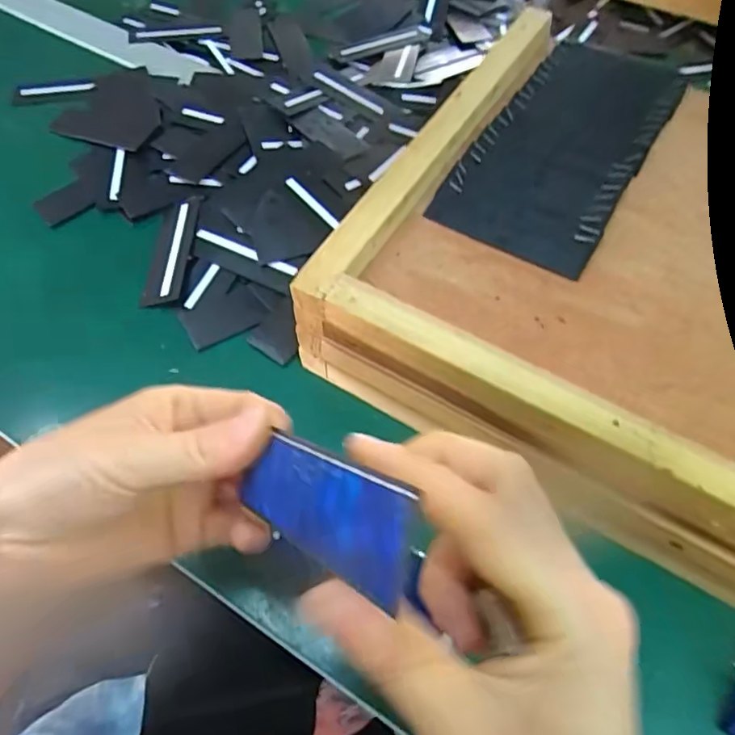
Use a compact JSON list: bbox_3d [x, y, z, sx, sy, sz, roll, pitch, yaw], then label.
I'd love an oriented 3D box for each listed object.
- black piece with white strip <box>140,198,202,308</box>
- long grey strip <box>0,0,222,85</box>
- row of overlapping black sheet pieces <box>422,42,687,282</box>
[{"bbox_3d":[-0.135,-0.083,0.389,0.025,0.008,0.096,1,57,2],"label":"black piece with white strip"},{"bbox_3d":[-0.342,-0.369,0.566,0.456,0.007,0.047,29,57,16],"label":"long grey strip"},{"bbox_3d":[0.124,-0.142,0.347,0.093,0.008,0.200,28,64,15],"label":"row of overlapping black sheet pieces"}]

